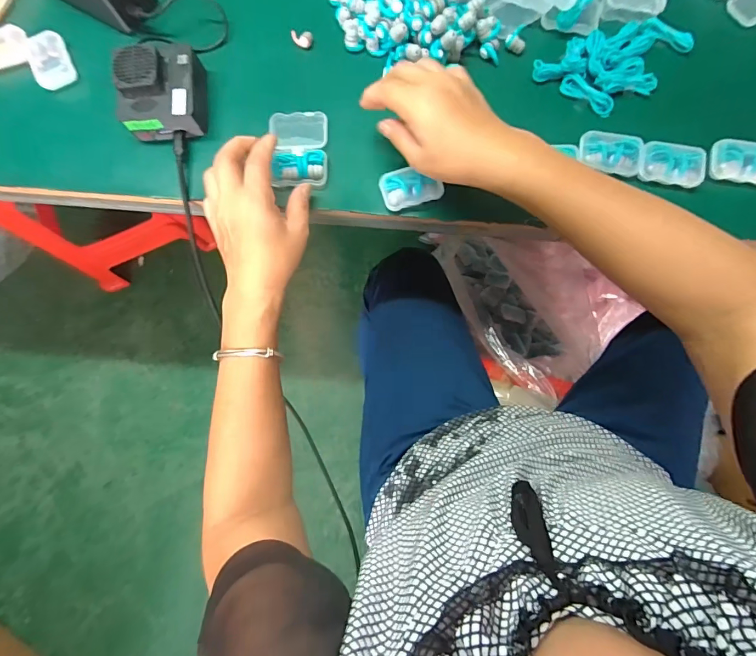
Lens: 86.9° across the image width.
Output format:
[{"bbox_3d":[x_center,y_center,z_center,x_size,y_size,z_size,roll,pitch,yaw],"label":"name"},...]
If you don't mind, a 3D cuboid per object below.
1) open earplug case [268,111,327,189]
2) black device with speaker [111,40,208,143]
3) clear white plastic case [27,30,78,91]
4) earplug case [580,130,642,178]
[{"bbox_3d":[-0.076,-0.173,0.384,0.054,0.015,0.076,-2,85,0],"label":"open earplug case"},{"bbox_3d":[-0.207,-0.230,0.379,0.074,0.039,0.083,-11,81,0],"label":"black device with speaker"},{"bbox_3d":[-0.336,-0.276,0.408,0.037,0.016,0.056,-23,81,-2],"label":"clear white plastic case"},{"bbox_3d":[0.218,-0.165,0.379,0.054,0.015,0.037,12,82,3],"label":"earplug case"}]

